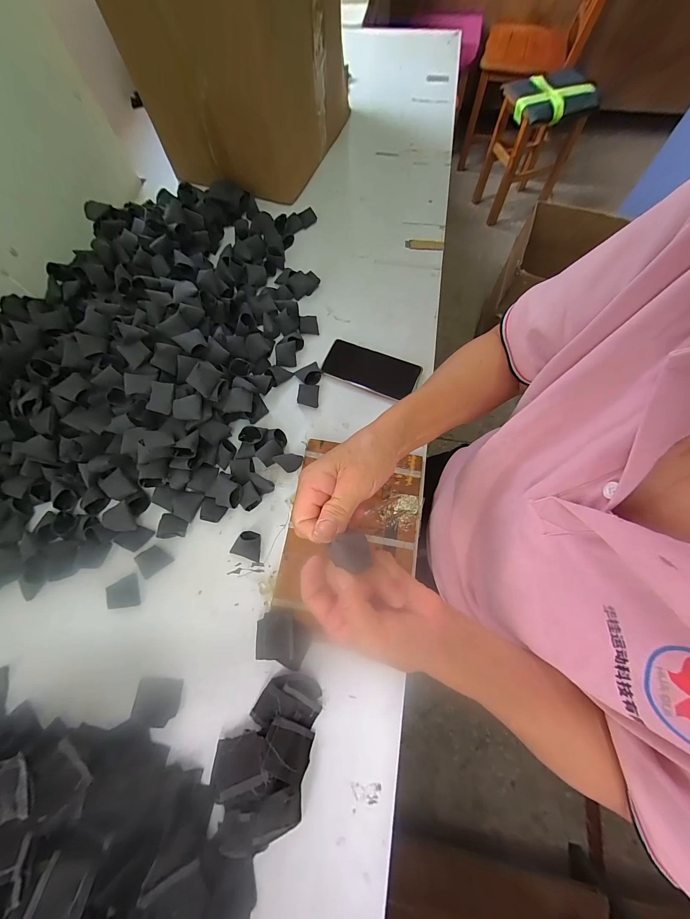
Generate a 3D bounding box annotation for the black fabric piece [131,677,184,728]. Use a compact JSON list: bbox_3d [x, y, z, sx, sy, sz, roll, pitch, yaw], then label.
[{"bbox_3d":[-0.235,0.302,0.388,0.056,0.004,0.048,1,57,1],"label":"black fabric piece"}]

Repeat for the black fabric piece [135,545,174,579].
[{"bbox_3d":[-0.270,0.140,0.436,0.042,0.012,0.035,-35,74,-9],"label":"black fabric piece"}]

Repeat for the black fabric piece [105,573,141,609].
[{"bbox_3d":[-0.301,0.179,0.422,0.031,0.025,0.041,-11,71,-2],"label":"black fabric piece"}]

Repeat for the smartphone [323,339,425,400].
[{"bbox_3d":[0.046,-0.154,0.530,0.157,0.014,0.076,21,73,9],"label":"smartphone"}]

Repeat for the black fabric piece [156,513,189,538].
[{"bbox_3d":[-0.252,0.098,0.453,0.041,0.009,0.034,9,72,5],"label":"black fabric piece"}]

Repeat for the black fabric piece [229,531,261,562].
[{"bbox_3d":[-0.137,0.118,0.435,0.041,0.029,0.036,16,73,7],"label":"black fabric piece"}]

